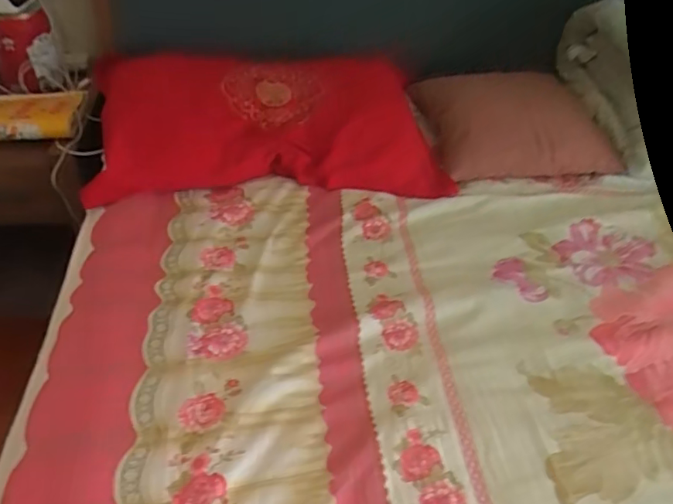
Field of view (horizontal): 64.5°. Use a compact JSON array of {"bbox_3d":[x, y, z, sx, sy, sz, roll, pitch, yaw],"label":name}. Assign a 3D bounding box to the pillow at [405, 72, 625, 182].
[{"bbox_3d":[0.413,-0.332,1.292,0.409,0.104,0.404,0,42,-6],"label":"pillow"}]

